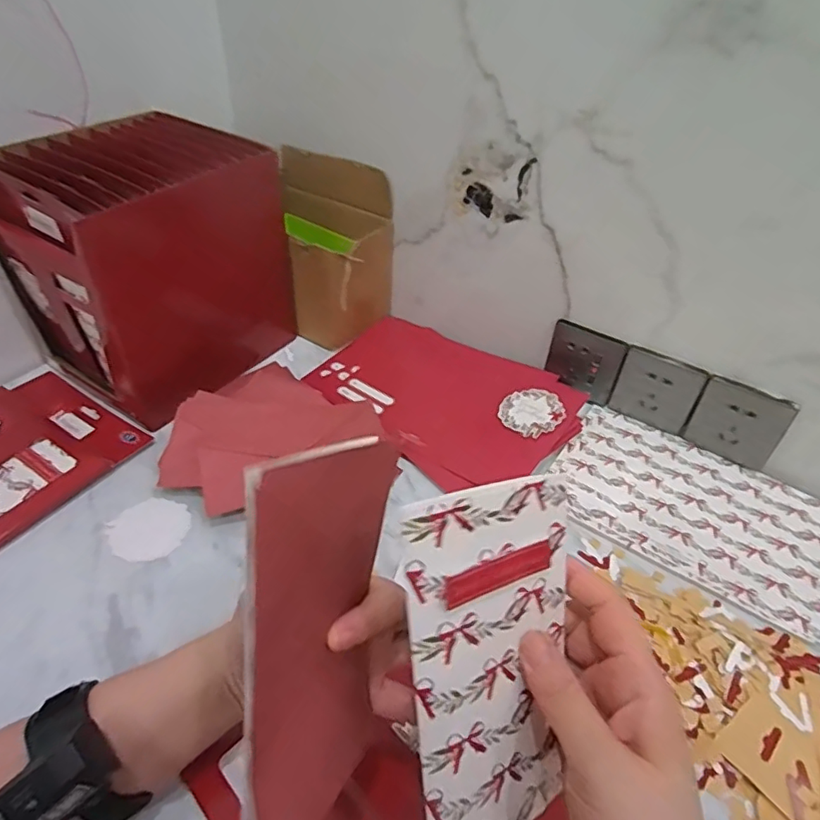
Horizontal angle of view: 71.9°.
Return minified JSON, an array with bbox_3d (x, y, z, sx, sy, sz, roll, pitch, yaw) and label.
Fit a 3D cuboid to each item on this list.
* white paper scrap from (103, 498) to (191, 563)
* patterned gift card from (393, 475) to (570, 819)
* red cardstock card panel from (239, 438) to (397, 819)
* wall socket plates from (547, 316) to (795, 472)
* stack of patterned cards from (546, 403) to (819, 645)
[{"bbox_3d":[-0.240,0.109,0.522,0.068,0.010,0.063,2,43,-2],"label":"white paper scrap"},{"bbox_3d":[0.040,0.118,0.258,0.086,0.169,0.009,-10,11,-28],"label":"patterned gift card"},{"bbox_3d":[-0.040,0.106,0.264,0.009,0.177,0.106,8,9,26],"label":"red cardstock card panel"},{"bbox_3d":[0.271,-0.019,0.624,0.250,0.089,0.017,27,48,23],"label":"wall socket plates"},{"bbox_3d":[0.280,0.094,0.568,0.259,0.006,0.173,27,48,23],"label":"stack of patterned cards"}]

